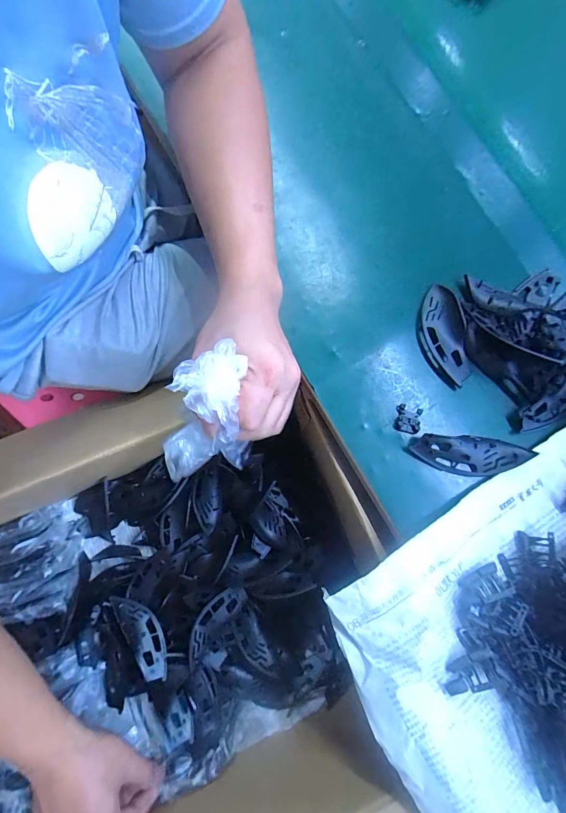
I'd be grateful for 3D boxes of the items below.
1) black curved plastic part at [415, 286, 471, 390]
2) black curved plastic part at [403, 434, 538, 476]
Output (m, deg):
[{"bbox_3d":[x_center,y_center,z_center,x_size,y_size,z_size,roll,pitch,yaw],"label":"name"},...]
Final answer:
[{"bbox_3d":[0.154,-0.069,0.353,0.041,0.016,0.098,-6,76,-1],"label":"black curved plastic part"},{"bbox_3d":[0.164,0.042,0.330,0.100,0.015,0.034,8,76,3],"label":"black curved plastic part"}]

